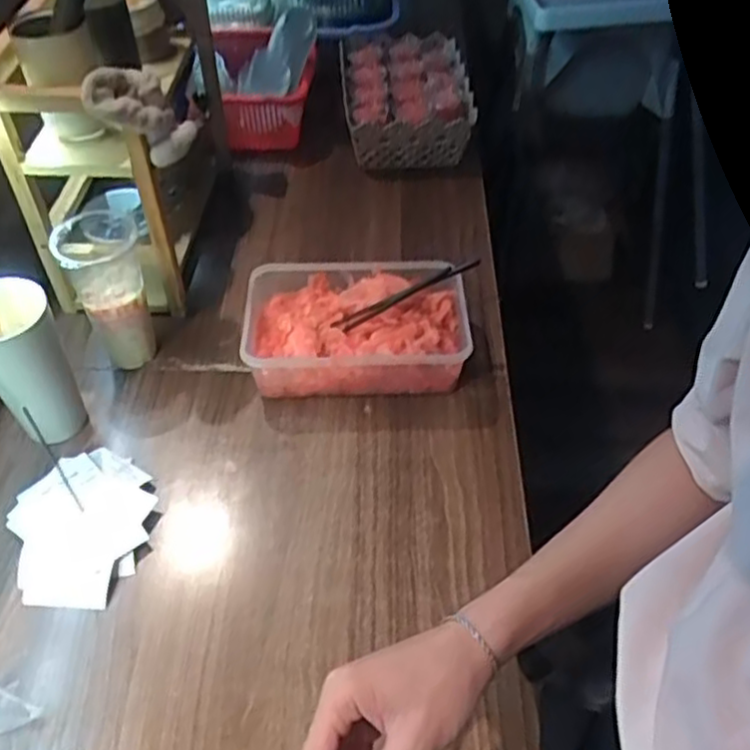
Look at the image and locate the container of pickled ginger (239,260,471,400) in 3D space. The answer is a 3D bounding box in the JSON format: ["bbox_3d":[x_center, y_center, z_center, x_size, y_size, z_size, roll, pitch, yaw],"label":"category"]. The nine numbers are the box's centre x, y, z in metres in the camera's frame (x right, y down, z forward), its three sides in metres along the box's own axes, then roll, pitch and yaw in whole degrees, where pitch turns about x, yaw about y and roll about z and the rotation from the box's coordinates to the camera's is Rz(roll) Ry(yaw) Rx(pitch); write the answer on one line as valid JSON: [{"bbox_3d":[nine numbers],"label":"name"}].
[{"bbox_3d":[-0.022,-0.057,0.863,0.251,0.088,0.171,-3,49,-4],"label":"container of pickled ginger"}]

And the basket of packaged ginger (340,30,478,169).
[{"bbox_3d":[0.050,-0.484,1.258,0.204,0.086,0.357,-1,49,-2],"label":"basket of packaged ginger"}]

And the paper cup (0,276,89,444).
[{"bbox_3d":[-0.351,-0.008,0.743,0.080,0.162,0.075,1,49,-1],"label":"paper cup"}]

